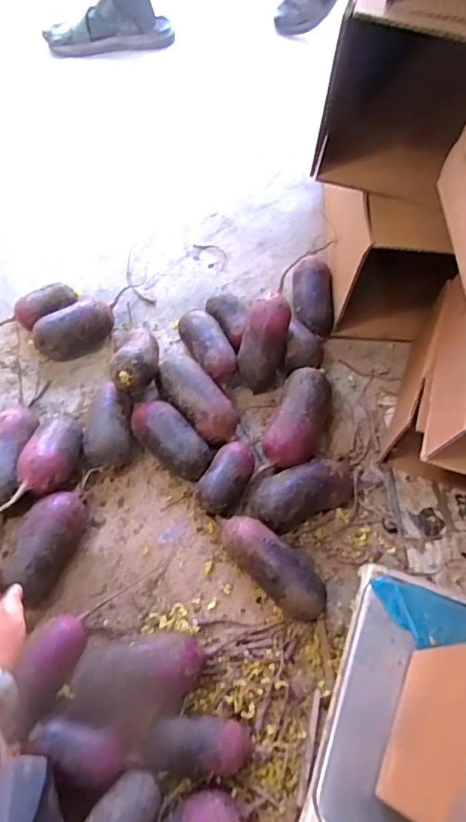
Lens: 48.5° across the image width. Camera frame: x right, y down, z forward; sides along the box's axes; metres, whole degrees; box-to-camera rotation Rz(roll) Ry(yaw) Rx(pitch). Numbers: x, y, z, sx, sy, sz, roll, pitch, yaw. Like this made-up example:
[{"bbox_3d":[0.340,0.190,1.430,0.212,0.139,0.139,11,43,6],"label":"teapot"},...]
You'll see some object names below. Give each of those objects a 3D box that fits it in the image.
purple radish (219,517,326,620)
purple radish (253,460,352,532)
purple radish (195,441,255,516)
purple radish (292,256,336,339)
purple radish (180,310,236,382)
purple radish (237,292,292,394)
[{"bbox_3d":[0.046,0.182,0.603,0.143,0.055,0.053,41,68,18],"label":"purple radish"},{"bbox_3d":[0.087,0.103,0.648,0.132,0.060,0.065,-24,66,-15],"label":"purple radish"},{"bbox_3d":[-0.006,0.089,0.663,0.056,0.048,0.097,28,65,13],"label":"purple radish"},{"bbox_3d":[0.124,-0.174,0.803,0.064,0.057,0.122,2,62,-1],"label":"purple radish"},{"bbox_3d":[-0.035,-0.092,0.754,0.057,0.055,0.126,-26,65,-14],"label":"purple radish"},{"bbox_3d":[0.045,-0.096,0.731,0.063,0.054,0.136,10,100,4],"label":"purple radish"}]

